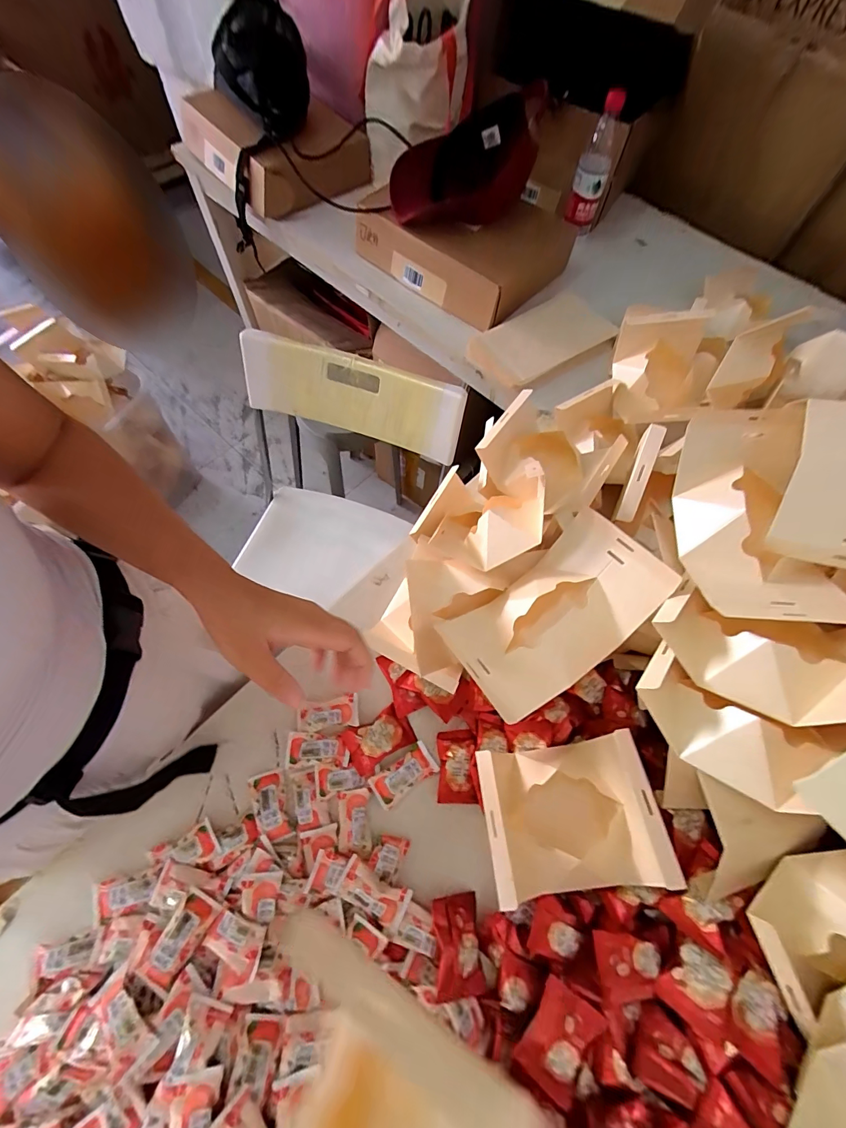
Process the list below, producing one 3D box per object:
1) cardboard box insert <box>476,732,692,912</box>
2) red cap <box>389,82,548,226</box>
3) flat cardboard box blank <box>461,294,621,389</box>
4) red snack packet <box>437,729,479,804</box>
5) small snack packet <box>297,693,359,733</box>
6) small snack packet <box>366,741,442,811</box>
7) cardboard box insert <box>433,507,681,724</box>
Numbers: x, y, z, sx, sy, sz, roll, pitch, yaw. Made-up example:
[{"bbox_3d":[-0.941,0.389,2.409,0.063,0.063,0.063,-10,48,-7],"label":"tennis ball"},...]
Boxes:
[{"bbox_3d":[0.135,0.249,0.410,0.152,0.089,0.131,-5,67,-5],"label":"cardboard box insert"},{"bbox_3d":[0.067,-0.791,0.817,0.278,0.189,0.278,1,66,-2],"label":"red cap"},{"bbox_3d":[0.218,-0.416,0.774,0.256,0.041,0.139,-33,72,-16],"label":"flat cardboard box blank"},{"bbox_3d":[0.040,0.238,0.487,0.044,0.011,0.076,1,66,-2],"label":"red snack packet"},{"bbox_3d":[-0.118,0.186,0.512,0.071,0.019,0.034,-6,67,-5],"label":"small snack packet"},{"bbox_3d":[-0.022,0.246,0.485,0.075,0.009,0.037,-32,72,-15],"label":"small snack packet"},{"bbox_3d":[0.138,0.053,0.444,0.219,0.065,0.130,-37,66,-6],"label":"cardboard box insert"}]

